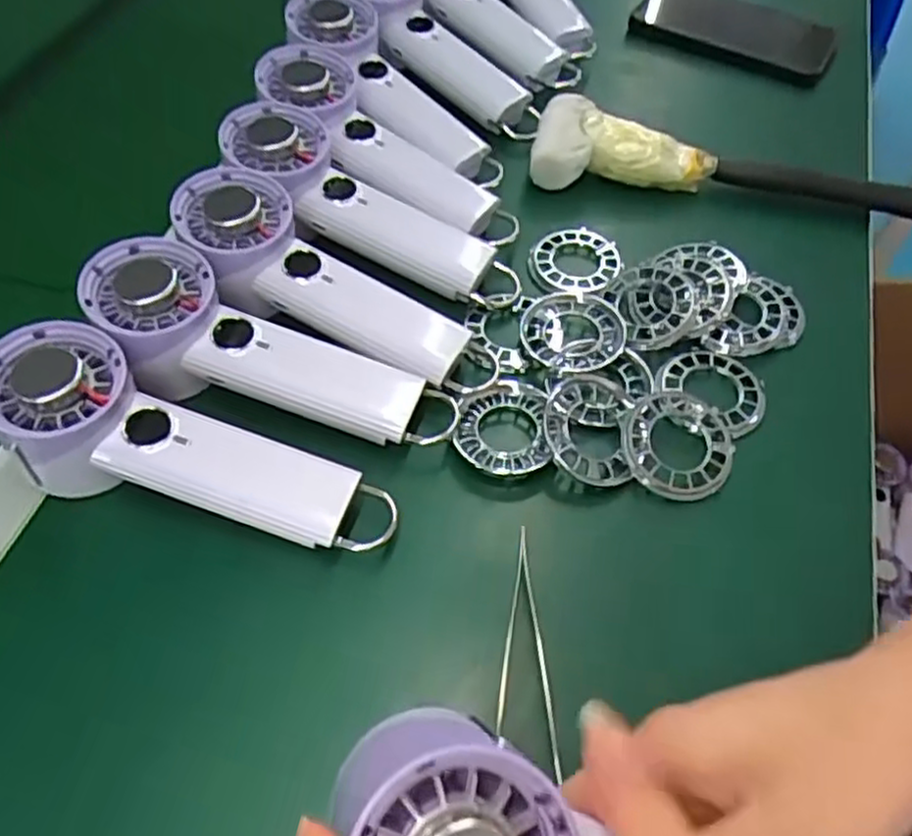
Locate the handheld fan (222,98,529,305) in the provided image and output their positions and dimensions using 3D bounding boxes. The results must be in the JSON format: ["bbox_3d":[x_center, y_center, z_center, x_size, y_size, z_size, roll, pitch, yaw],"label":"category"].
[{"bbox_3d":[-0.053,-0.122,0.445,0.190,0.034,0.057,34,60,2],"label":"handheld fan"}]

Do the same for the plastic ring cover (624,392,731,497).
[{"bbox_3d":[0.114,0.014,0.382,0.055,0.010,0.056,4,63,-4],"label":"plastic ring cover"}]

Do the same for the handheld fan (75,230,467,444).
[{"bbox_3d":[-0.096,-0.028,0.386,0.196,0.049,0.062,23,57,-3],"label":"handheld fan"}]

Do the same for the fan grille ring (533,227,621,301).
[{"bbox_3d":[0.076,-0.098,0.466,0.052,0.010,0.053,0,55,0],"label":"fan grille ring"}]

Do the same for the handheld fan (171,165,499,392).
[{"bbox_3d":[-0.068,-0.069,0.406,0.187,0.030,0.066,32,60,3],"label":"handheld fan"}]

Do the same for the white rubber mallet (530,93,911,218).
[{"bbox_3d":[0.181,-0.176,0.502,0.256,0.045,0.072,6,55,5],"label":"white rubber mallet"}]

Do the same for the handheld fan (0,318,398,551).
[{"bbox_3d":[-0.127,0.019,0.356,0.194,0.049,0.061,22,57,-1],"label":"handheld fan"}]

